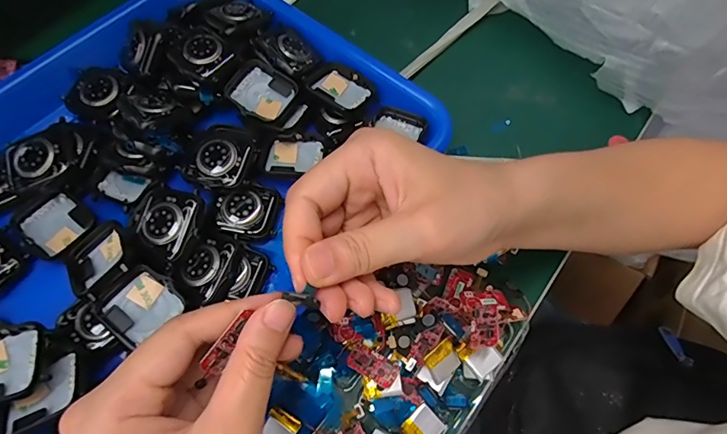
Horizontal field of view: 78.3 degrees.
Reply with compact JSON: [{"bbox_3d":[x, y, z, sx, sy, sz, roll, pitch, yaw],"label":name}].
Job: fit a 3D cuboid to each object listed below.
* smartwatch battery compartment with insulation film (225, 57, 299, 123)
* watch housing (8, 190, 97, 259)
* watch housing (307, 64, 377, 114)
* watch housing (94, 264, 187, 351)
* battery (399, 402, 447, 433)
[{"bbox_3d":[-0.069,-0.084,0.299,0.039,0.010,0.037,31,78,2],"label":"smartwatch battery compartment with insulation film"},{"bbox_3d":[-0.185,0.004,0.266,0.041,0.008,0.038,34,69,13],"label":"watch housing"},{"bbox_3d":[-0.015,-0.087,0.304,0.040,0.013,0.035,34,69,12],"label":"watch housing"},{"bbox_3d":[-0.120,0.048,0.242,0.037,0.010,0.036,36,69,13],"label":"watch housing"},{"bbox_3d":[0.033,0.116,0.246,0.021,0.004,0.018,-39,73,-17],"label":"battery"}]

